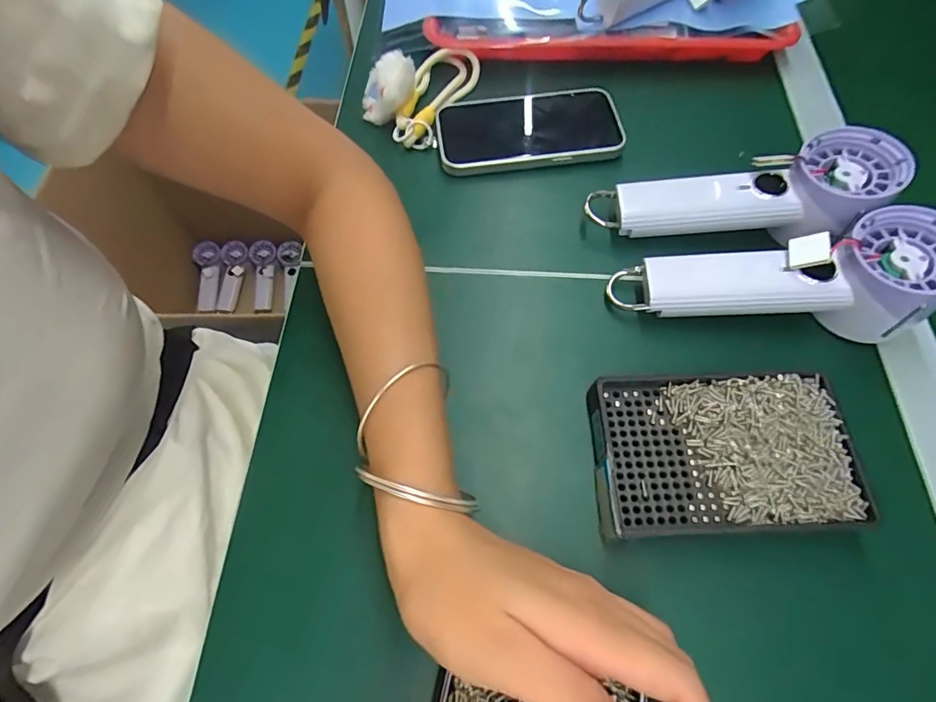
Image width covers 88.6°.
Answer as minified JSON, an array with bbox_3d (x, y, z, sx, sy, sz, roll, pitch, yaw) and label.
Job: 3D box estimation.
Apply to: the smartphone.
[{"bbox_3d":[0.048,-0.182,0.393,0.143,0.017,0.071,-10,65,1],"label":"smartphone"}]

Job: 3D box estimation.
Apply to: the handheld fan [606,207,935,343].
[{"bbox_3d":[0.196,-0.043,0.312,0.197,0.056,0.061,-2,63,14],"label":"handheld fan"}]

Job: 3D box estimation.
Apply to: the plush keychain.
[{"bbox_3d":[-0.038,-0.227,0.404,0.068,0.043,0.102,29,67,12],"label":"plush keychain"}]

